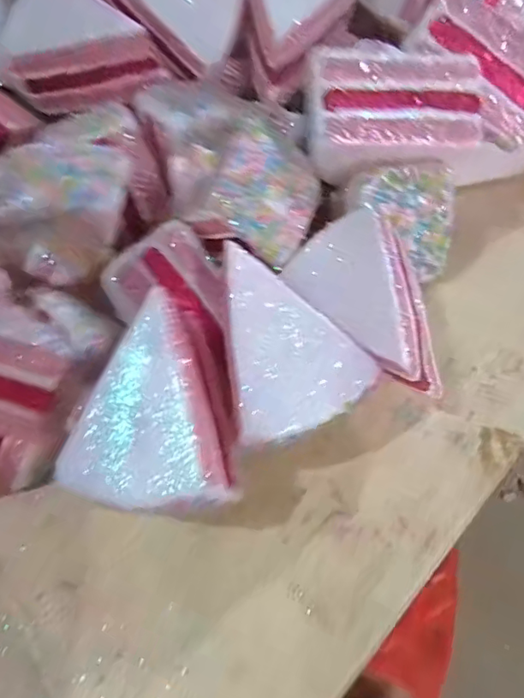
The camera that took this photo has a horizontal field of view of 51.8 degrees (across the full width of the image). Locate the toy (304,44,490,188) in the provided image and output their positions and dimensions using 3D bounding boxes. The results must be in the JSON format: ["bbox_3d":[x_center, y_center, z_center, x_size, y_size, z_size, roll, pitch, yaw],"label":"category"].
[{"bbox_3d":[0.069,-0.126,0.304,0.091,0.044,0.060,0,81,-7],"label":"toy"}]

